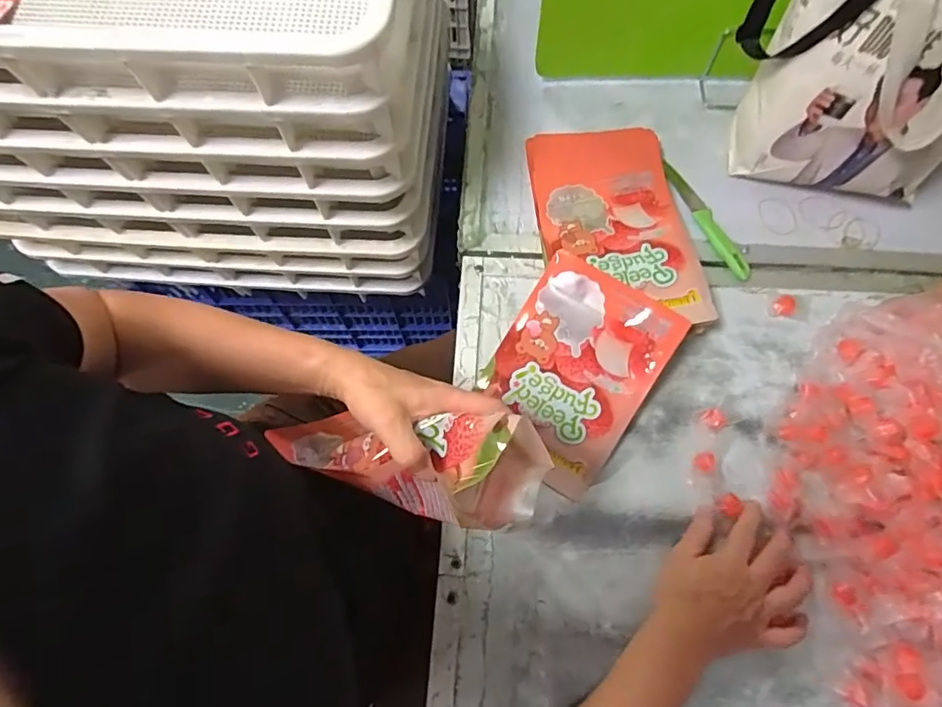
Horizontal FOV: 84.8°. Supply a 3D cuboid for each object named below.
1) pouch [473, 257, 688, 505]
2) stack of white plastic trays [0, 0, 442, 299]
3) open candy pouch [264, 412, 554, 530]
[{"bbox_3d":[0.111,0.020,0.553,0.167,0.030,0.212,34,90,10],"label":"pouch"},{"bbox_3d":[-0.347,-0.398,0.689,0.592,0.439,0.477,2,70,2],"label":"stack of white plastic trays"},{"bbox_3d":[-0.054,0.089,0.415,0.219,0.084,0.077,2,70,17],"label":"open candy pouch"}]

